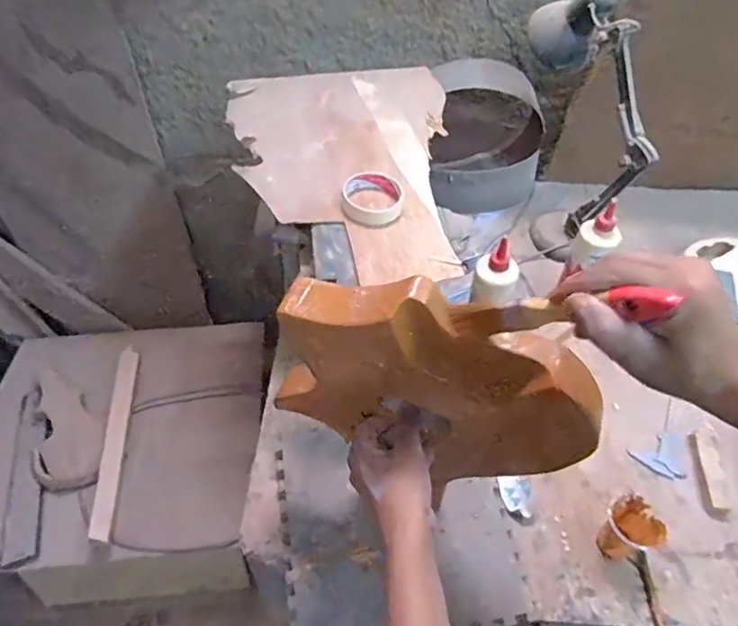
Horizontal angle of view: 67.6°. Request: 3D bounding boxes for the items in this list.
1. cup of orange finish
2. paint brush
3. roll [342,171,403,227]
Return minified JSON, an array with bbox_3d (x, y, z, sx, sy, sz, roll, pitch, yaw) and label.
[{"bbox_3d":[0.338,0.286,0.721,0.070,0.087,0.068,1,52,-1],"label":"cup of orange finish"},{"bbox_3d":[0.121,-0.001,0.378,0.016,0.172,0.023,-44,109,-30],"label":"paint brush"},{"bbox_3d":[0.009,-0.160,0.779,0.079,0.033,0.096,-24,56,-19],"label":"roll"}]

